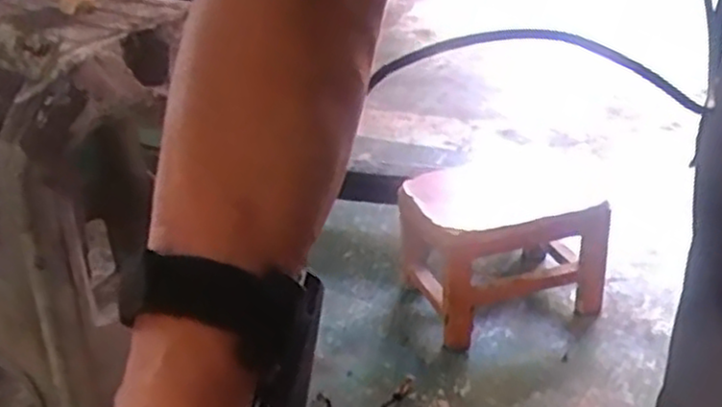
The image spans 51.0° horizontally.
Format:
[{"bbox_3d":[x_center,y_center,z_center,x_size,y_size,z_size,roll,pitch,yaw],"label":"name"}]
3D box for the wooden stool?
[{"bbox_3d":[0.254,0.089,1.361,0.323,0.240,0.211,-14,30,-10],"label":"wooden stool"}]

